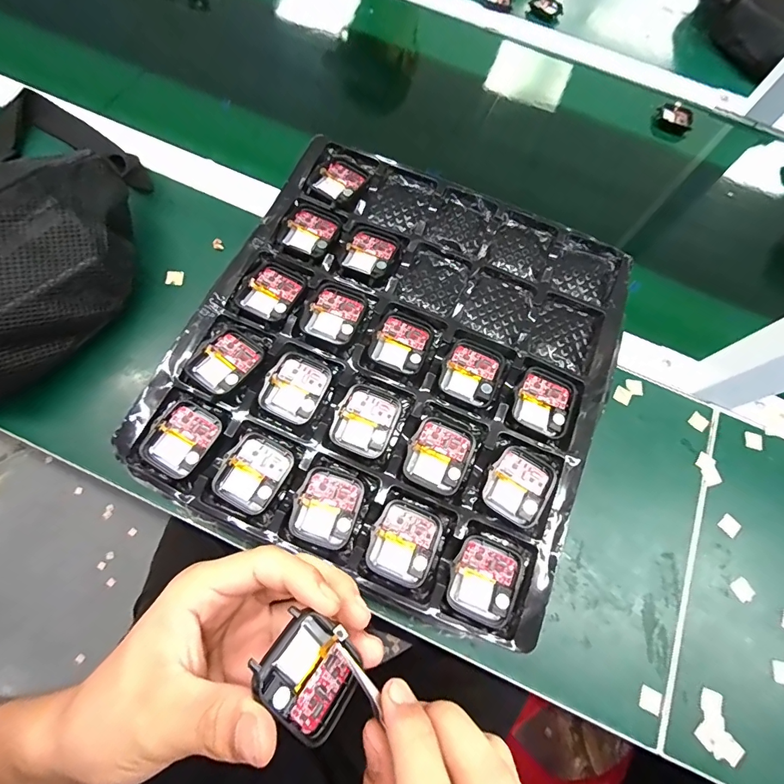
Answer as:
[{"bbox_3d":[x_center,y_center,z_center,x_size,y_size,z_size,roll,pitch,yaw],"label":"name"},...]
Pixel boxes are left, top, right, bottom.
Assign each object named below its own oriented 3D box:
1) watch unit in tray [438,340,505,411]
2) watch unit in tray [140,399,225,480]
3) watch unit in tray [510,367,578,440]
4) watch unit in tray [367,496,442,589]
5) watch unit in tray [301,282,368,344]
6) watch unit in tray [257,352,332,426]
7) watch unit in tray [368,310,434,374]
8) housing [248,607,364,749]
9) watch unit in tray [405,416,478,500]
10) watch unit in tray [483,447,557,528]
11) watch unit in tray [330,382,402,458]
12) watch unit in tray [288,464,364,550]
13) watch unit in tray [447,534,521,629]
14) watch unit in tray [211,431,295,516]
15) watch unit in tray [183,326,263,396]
[{"bbox_3d":[0.054,-0.013,0.266,0.037,0.004,0.041,25,70,5],"label":"watch unit in tray"},{"bbox_3d":[-0.128,0.029,0.247,0.036,0.007,0.043,31,71,6],"label":"watch unit in tray"},{"bbox_3d":[0.099,0.007,0.262,0.036,0.007,0.042,25,70,4],"label":"watch unit in tray"},{"bbox_3d":[0.007,0.088,0.235,0.037,0.006,0.043,24,70,4],"label":"watch unit in tray"},{"bbox_3d":[-0.038,-0.055,0.274,0.036,0.004,0.041,21,70,3],"label":"watch unit in tray"},{"bbox_3d":[-0.061,-0.003,0.261,0.037,0.010,0.042,25,70,5],"label":"watch unit in tray"},{"bbox_3d":[0.007,-0.034,0.272,0.036,0.004,0.040,23,70,4],"label":"watch unit in tray"},{"bbox_3d":[-0.034,0.118,0.167,0.035,0.006,0.043,-45,107,-39],"label":"housing"},{"bbox_3d":[0.030,0.040,0.250,0.037,0.011,0.042,29,71,6],"label":"watch unit in tray"},{"bbox_3d":[0.078,0.056,0.245,0.036,0.004,0.043,32,71,7],"label":"watch unit in tray"},{"bbox_3d":[-0.016,0.017,0.255,0.037,0.008,0.043,21,70,3],"label":"watch unit in tray"},{"bbox_3d":[-0.039,0.068,0.240,0.036,0.007,0.043,19,70,3],"label":"watch unit in tray"},{"bbox_3d":[0.052,0.107,0.230,0.035,0.007,0.042,23,70,4],"label":"watch unit in tray"},{"bbox_3d":[-0.082,0.049,0.243,0.036,0.009,0.043,29,71,6],"label":"watch unit in tray"},{"bbox_3d":[-0.107,-0.020,0.261,0.037,0.008,0.043,36,71,8],"label":"watch unit in tray"}]

